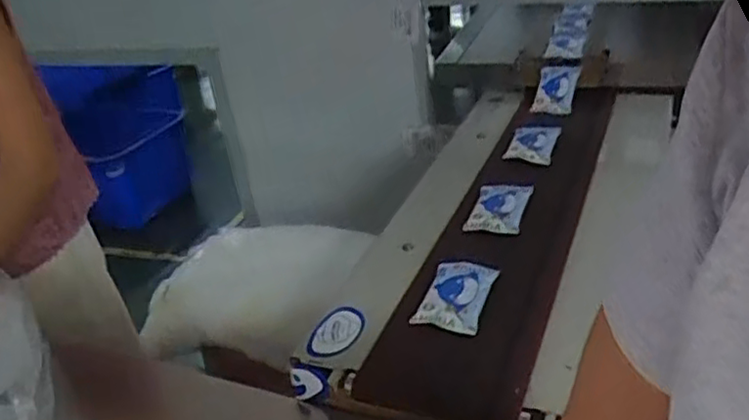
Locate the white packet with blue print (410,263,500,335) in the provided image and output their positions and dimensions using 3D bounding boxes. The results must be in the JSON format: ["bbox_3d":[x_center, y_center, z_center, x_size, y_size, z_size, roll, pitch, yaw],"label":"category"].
[{"bbox_3d":[0.114,0.118,0.911,0.082,0.011,0.145,10,33,18],"label":"white packet with blue print"}]

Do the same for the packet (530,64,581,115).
[{"bbox_3d":[0.420,-0.283,1.521,0.089,0.008,0.160,7,55,22],"label":"packet"}]

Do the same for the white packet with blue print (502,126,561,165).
[{"bbox_3d":[0.317,-0.136,1.317,0.088,0.018,0.149,10,33,18],"label":"white packet with blue print"}]

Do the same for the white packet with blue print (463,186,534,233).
[{"bbox_3d":[0.211,-0.005,1.107,0.084,0.013,0.147,10,33,18],"label":"white packet with blue print"}]

